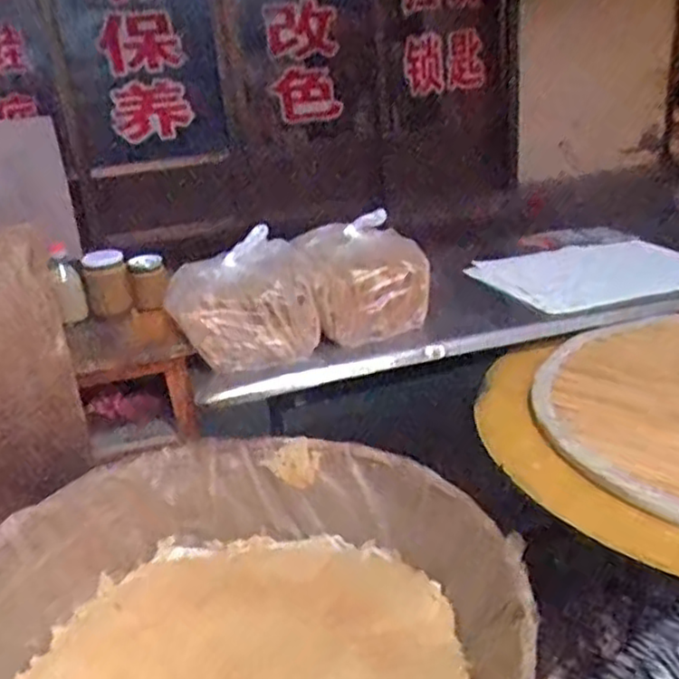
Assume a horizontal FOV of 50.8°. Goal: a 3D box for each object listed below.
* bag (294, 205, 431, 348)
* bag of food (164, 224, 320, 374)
[{"bbox_3d":[0.040,-0.119,1.348,0.217,0.169,0.292,-8,24,-7],"label":"bag"},{"bbox_3d":[-0.176,-0.065,1.255,0.240,0.162,0.204,-12,25,-14],"label":"bag of food"}]

